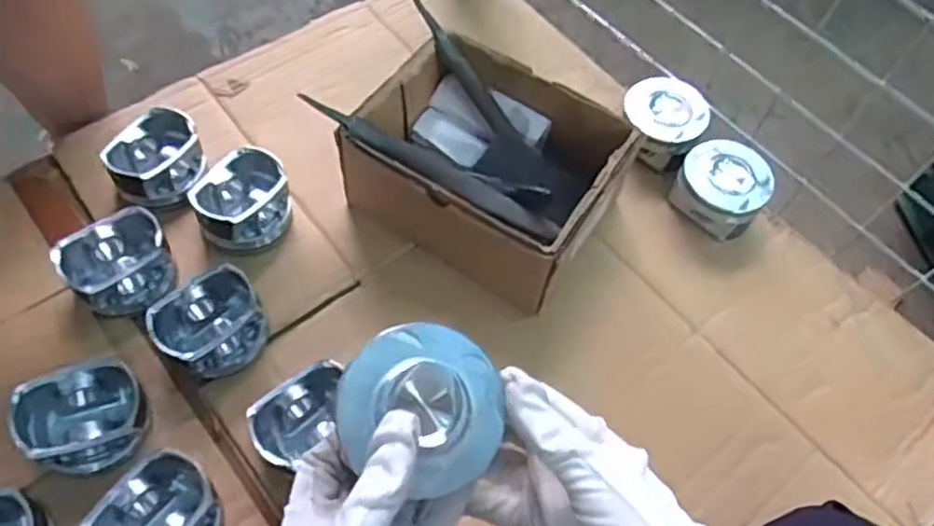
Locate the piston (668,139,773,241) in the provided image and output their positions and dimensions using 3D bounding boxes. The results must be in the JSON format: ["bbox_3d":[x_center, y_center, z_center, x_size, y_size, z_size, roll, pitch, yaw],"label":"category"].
[{"bbox_3d":[0.226,-0.068,0.618,0.074,0.057,0.067,39,65,17],"label":"piston"}]

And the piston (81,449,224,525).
[{"bbox_3d":[-0.197,0.166,0.454,0.065,0.050,0.073,23,61,9],"label":"piston"}]

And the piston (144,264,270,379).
[{"bbox_3d":[-0.188,0.044,0.514,0.073,0.049,0.061,-32,67,-20],"label":"piston"}]

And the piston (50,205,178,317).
[{"bbox_3d":[-0.265,0.001,0.537,0.076,0.047,0.066,-36,68,-21],"label":"piston"}]

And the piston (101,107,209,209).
[{"bbox_3d":[-0.264,-0.087,0.593,0.071,0.050,0.080,19,61,8],"label":"piston"}]

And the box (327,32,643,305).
[{"bbox_3d":[0.016,-0.079,0.584,0.198,0.099,0.147,31,63,14],"label":"box"}]

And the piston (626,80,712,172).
[{"bbox_3d":[0.179,-0.130,0.643,0.073,0.045,0.069,2,60,-3],"label":"piston"}]

